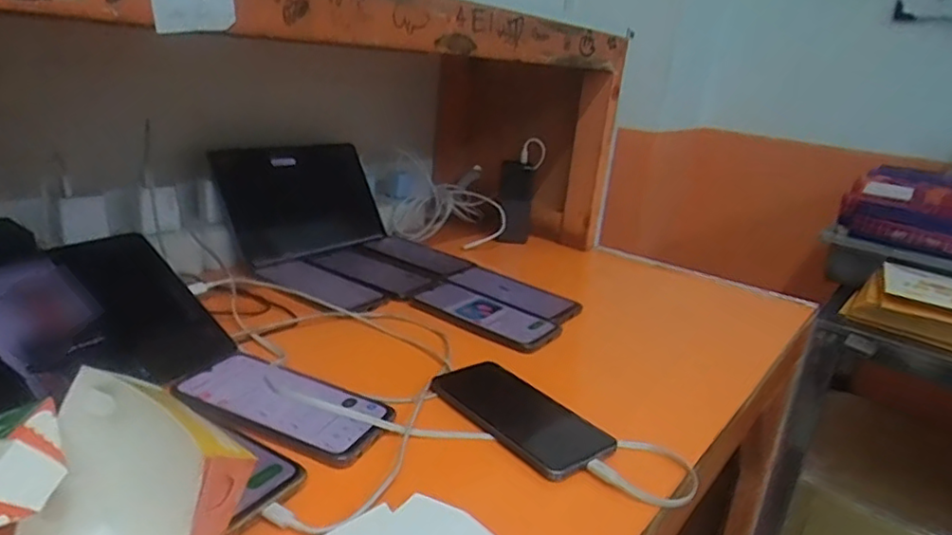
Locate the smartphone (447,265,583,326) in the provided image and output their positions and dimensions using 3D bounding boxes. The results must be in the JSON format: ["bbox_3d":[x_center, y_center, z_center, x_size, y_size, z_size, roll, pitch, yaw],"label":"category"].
[{"bbox_3d":[0.046,0.029,0.806,0.172,0.011,0.075,18,21,30],"label":"smartphone"}]

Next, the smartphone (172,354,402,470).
[{"bbox_3d":[-0.156,0.109,0.502,0.168,0.017,0.088,13,19,20],"label":"smartphone"}]

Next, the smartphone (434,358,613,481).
[{"bbox_3d":[0.038,0.124,0.527,0.077,0.014,0.159,-9,24,-40],"label":"smartphone"}]

